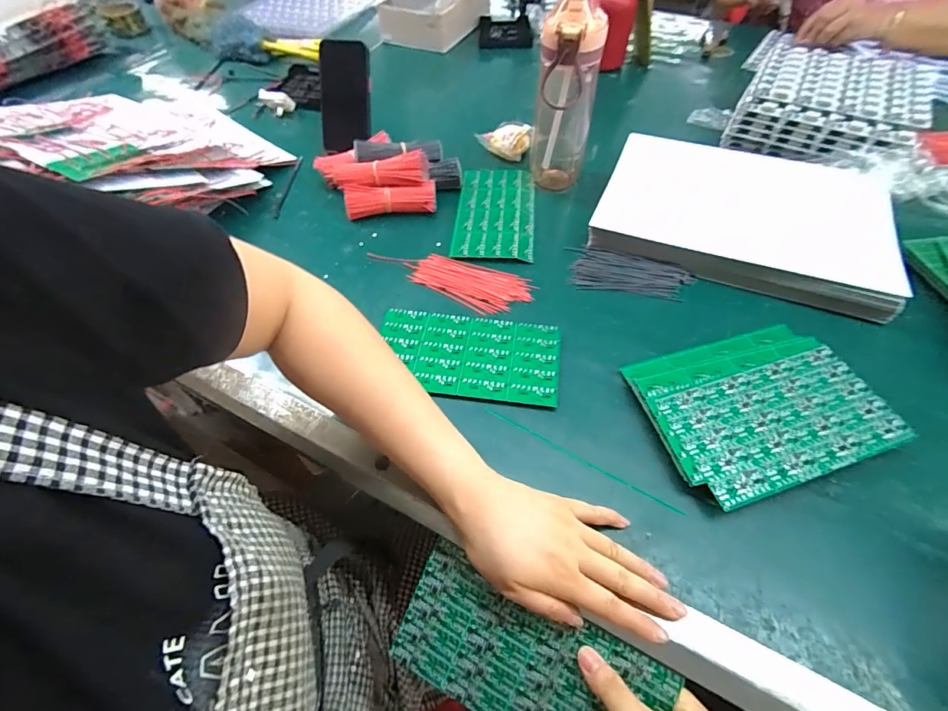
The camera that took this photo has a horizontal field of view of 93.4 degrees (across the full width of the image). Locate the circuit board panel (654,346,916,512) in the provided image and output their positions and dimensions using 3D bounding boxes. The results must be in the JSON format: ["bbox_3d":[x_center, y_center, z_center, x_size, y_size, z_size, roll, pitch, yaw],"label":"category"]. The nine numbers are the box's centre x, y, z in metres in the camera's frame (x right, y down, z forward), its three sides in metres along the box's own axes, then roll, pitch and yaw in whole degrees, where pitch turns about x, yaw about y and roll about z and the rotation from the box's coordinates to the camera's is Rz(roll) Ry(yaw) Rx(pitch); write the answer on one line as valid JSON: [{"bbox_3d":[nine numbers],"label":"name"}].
[{"bbox_3d":[0.265,0.057,0.391,0.194,0.004,0.101,-16,55,-9],"label":"circuit board panel"}]

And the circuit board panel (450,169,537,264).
[{"bbox_3d":[0.028,-0.195,0.608,0.104,0.012,0.188,2,55,6],"label":"circuit board panel"}]

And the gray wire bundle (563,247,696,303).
[{"bbox_3d":[0.181,-0.095,0.525,0.138,0.010,0.057,14,56,12],"label":"gray wire bundle"}]

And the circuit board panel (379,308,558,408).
[{"bbox_3d":[-0.008,-0.001,0.463,0.184,0.004,0.101,6,55,6],"label":"circuit board panel"}]

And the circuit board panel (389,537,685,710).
[{"bbox_3d":[0.034,0.224,0.326,0.184,0.004,0.098,23,89,17],"label":"circuit board panel"}]

